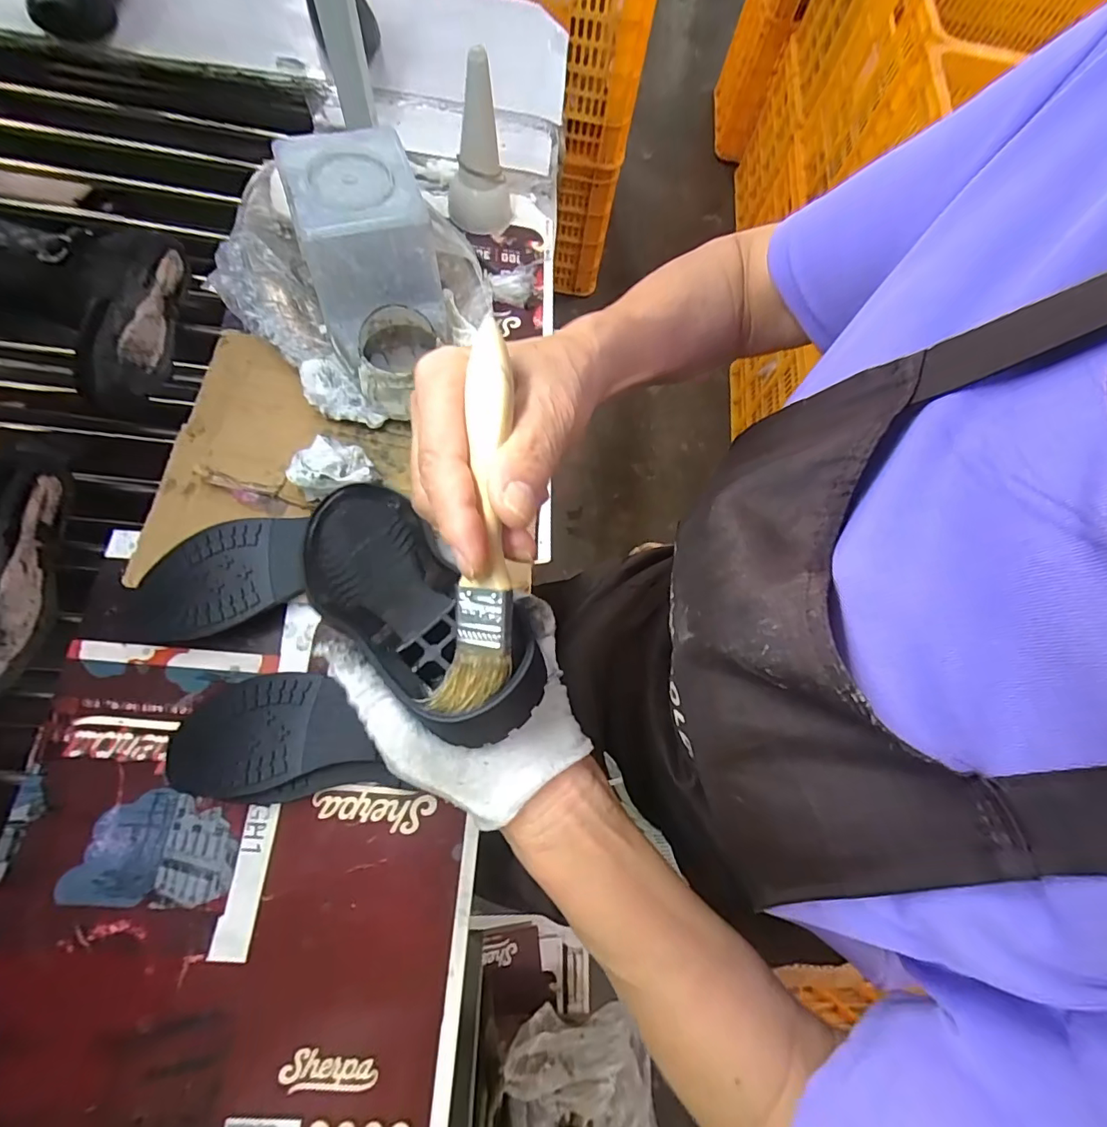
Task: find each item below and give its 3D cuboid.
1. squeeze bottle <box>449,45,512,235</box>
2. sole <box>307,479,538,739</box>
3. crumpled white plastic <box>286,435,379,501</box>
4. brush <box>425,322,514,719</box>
[{"bbox_3d":[-0.080,-0.414,0.509,0.067,0.150,0.066,-8,74,-4],"label":"squeeze bottle"},{"bbox_3d":[-0.083,0.015,0.266,0.070,0.032,0.216,-41,45,-12],"label":"sole"},{"bbox_3d":[-0.183,-0.078,0.414,0.058,0.041,0.053,1,74,-2],"label":"crumpled white plastic"},{"bbox_3d":[-0.029,-0.013,0.186,0.027,0.009,0.135,1,94,-2],"label":"brush"}]

